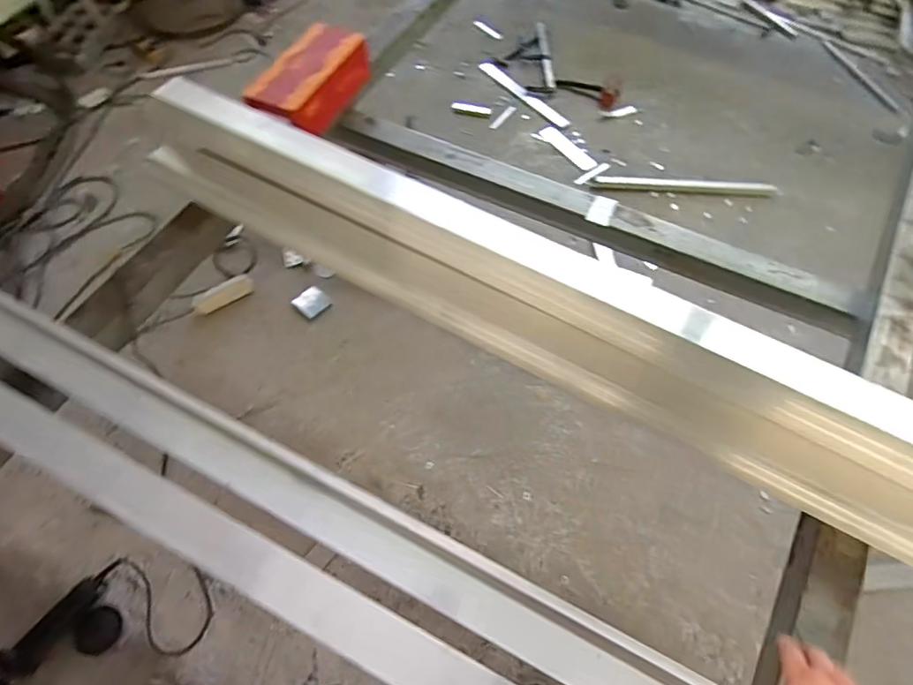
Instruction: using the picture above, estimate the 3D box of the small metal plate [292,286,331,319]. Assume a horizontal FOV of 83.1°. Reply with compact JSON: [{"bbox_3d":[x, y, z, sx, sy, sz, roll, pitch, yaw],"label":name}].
[{"bbox_3d":[-0.444,-0.124,1.582,0.086,0.013,0.092,-40,74,-22],"label":"small metal plate"}]

